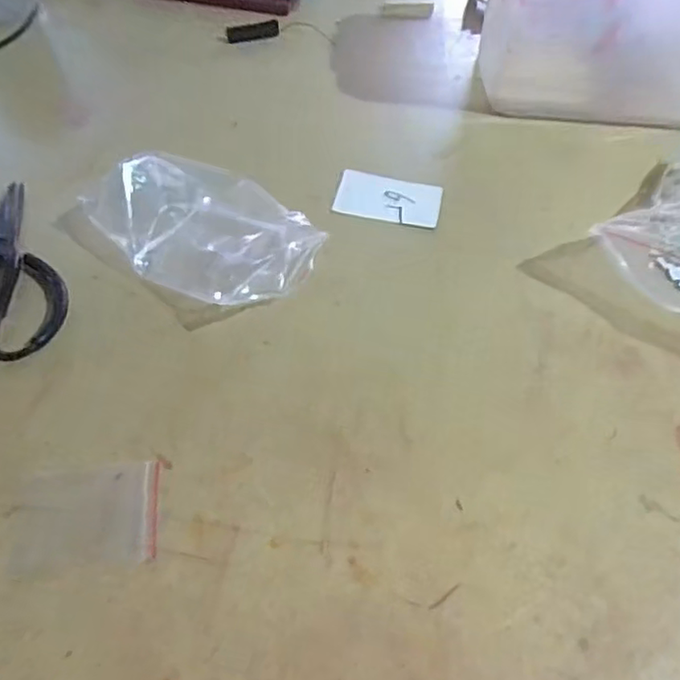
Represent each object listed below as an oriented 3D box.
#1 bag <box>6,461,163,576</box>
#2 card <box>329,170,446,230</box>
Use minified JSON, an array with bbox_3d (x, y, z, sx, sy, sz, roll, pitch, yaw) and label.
[{"bbox_3d":[-0.148,0.103,0.375,0.079,0.005,0.063,-5,53,-7],"label":"bag"},{"bbox_3d":[0.044,-0.127,0.570,0.092,0.004,0.065,12,51,1],"label":"card"}]

